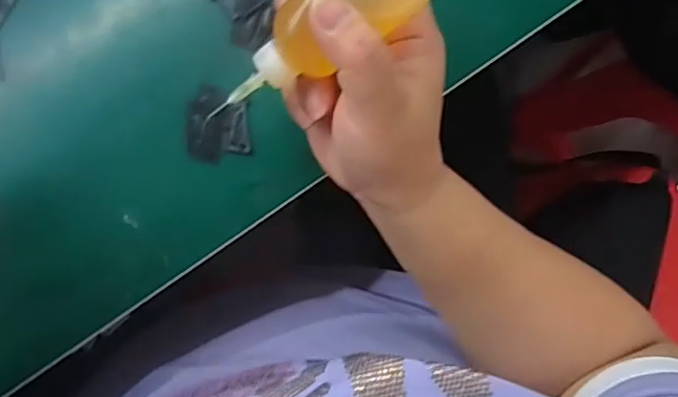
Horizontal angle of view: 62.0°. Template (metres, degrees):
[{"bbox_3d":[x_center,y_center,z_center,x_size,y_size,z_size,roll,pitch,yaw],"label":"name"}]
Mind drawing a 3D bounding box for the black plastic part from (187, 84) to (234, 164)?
[{"bbox_3d":[-0.075,-0.043,0.324,0.023,0.004,0.042,12,93,-15],"label":"black plastic part"}]

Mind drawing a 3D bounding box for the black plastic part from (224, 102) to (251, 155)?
[{"bbox_3d":[-0.058,-0.041,0.327,0.014,0.004,0.029,4,86,-7],"label":"black plastic part"}]

